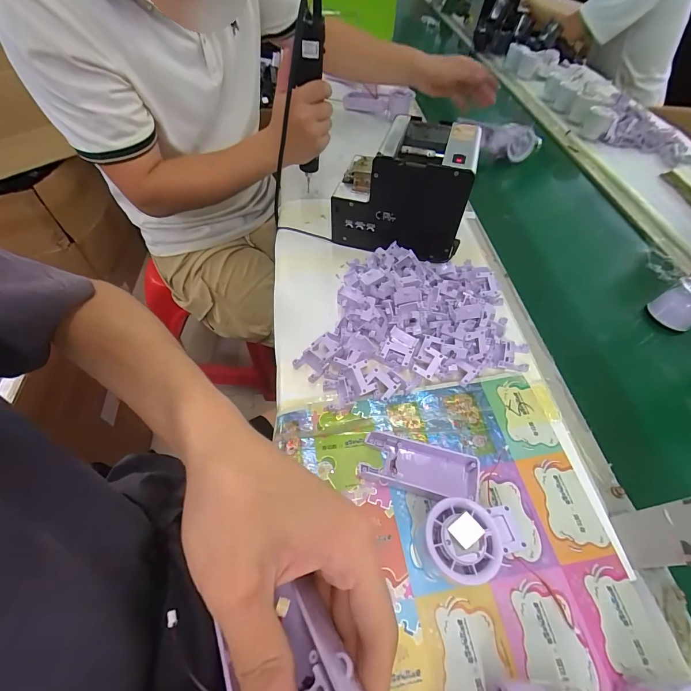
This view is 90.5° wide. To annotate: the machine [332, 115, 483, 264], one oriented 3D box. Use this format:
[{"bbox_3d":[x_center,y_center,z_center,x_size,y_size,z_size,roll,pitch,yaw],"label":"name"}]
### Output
[{"bbox_3d":[0.086,-0.227,0.504,0.186,0.155,0.138,17,56,7],"label":"machine"}]

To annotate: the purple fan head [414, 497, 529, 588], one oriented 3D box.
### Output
[{"bbox_3d":[0.103,0.162,0.282,0.081,0.060,0.055,5,55,-1],"label":"purple fan head"}]

